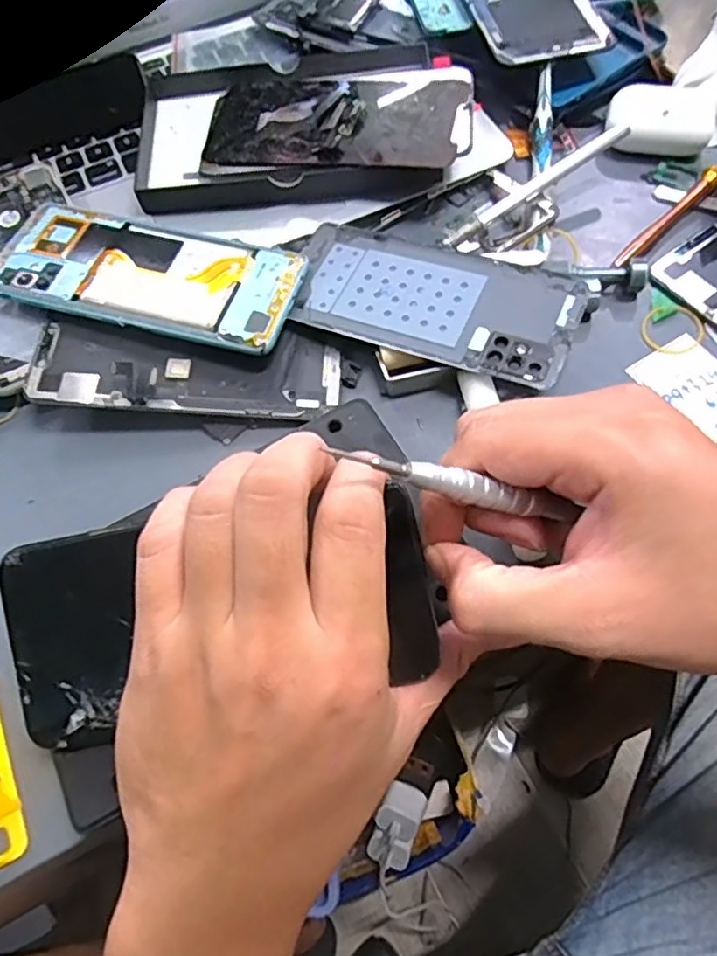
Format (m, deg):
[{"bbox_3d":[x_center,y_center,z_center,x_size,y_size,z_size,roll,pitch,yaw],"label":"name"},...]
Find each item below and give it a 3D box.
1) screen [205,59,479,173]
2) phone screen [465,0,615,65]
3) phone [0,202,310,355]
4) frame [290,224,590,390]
[{"bbox_3d":[-0.012,-0.211,0.356,0.152,0.008,0.076,4,68,11],"label":"screen"},{"bbox_3d":[0.104,-0.316,0.396,0.071,0.010,0.148,-13,65,-3],"label":"phone screen"},{"bbox_3d":[-0.109,-0.107,0.321,0.154,0.005,0.072,15,61,7],"label":"phone"},{"bbox_3d":[0.036,-0.092,0.313,0.144,0.004,0.073,18,66,17],"label":"frame"}]

